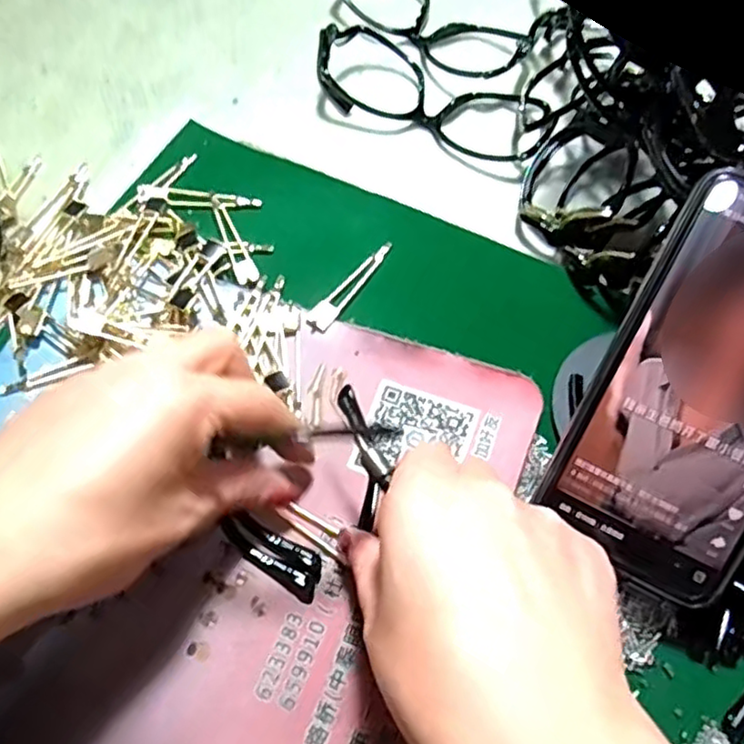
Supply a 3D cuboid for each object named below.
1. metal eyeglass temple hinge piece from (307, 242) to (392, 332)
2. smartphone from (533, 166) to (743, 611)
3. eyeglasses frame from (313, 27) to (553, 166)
[{"bbox_3d":[-0.011,-0.047,0.350,0.012,0.004,0.065,31,66,14],"label":"metal eyeglass temple hinge piece"},{"bbox_3d":[0.130,0.007,0.258,0.078,0.007,0.154,26,100,13],"label":"smartphone"},{"bbox_3d":[0.039,-0.173,0.404,0.144,0.033,0.060,20,64,9],"label":"eyeglasses frame"}]

